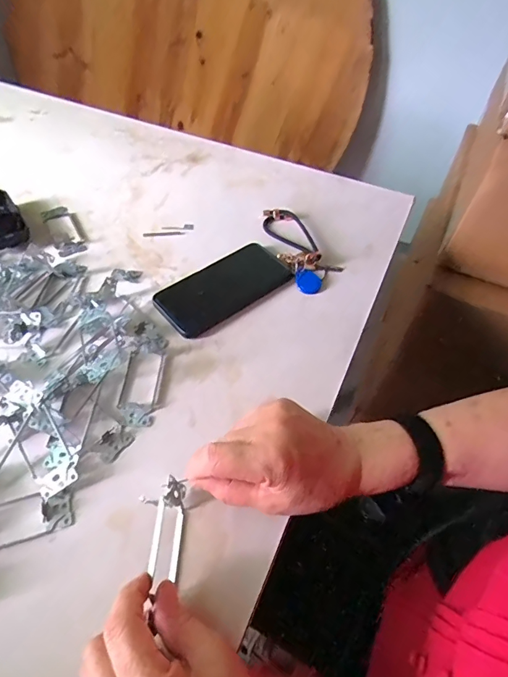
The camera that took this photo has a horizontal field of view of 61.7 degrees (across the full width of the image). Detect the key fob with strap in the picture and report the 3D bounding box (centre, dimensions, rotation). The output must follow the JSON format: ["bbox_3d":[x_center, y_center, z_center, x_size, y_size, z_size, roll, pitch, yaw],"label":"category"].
[{"bbox_3d":[0.055,-0.128,0.577,0.065,0.018,0.154,-23,57,-20],"label":"key fob with strap"}]

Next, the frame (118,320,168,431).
[{"bbox_3d":[-0.118,0.033,0.448,0.040,0.018,0.124,3,52,-1],"label":"frame"}]

